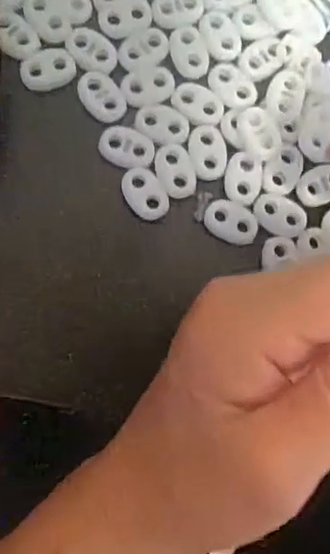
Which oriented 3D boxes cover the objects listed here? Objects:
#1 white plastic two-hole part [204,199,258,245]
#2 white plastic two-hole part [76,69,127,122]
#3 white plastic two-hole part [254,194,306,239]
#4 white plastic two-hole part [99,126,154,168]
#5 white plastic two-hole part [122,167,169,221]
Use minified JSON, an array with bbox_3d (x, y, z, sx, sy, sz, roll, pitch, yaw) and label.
[{"bbox_3d":[0.027,-0.023,0.235,0.022,0.004,0.015,21,82,-3],"label":"white plastic two-hole part"},{"bbox_3d":[-0.025,-0.074,0.236,0.015,0.004,0.022,-32,87,-8],"label":"white plastic two-hole part"},{"bbox_3d":[0.047,-0.025,0.237,0.023,0.004,0.017,26,82,-2],"label":"white plastic two-hole part"},{"bbox_3d":[-0.015,-0.053,0.234,0.022,0.004,0.015,26,82,-2],"label":"white plastic two-hole part"},{"bbox_3d":[-0.008,-0.034,0.233,0.014,0.004,0.022,-34,88,-8],"label":"white plastic two-hole part"}]

